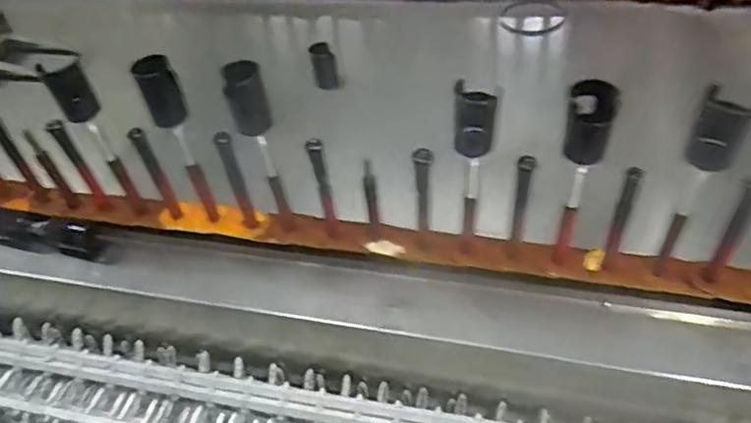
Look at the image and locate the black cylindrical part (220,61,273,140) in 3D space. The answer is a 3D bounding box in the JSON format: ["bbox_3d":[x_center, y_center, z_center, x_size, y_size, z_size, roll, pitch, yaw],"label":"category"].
[{"bbox_3d":[-0.131,-0.114,0.619,0.038,0.066,0.037,-16,48,-10],"label":"black cylindrical part"}]

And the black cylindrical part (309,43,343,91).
[{"bbox_3d":[-0.084,-0.242,1.019,0.045,0.065,0.051,-8,47,-3],"label":"black cylindrical part"}]

